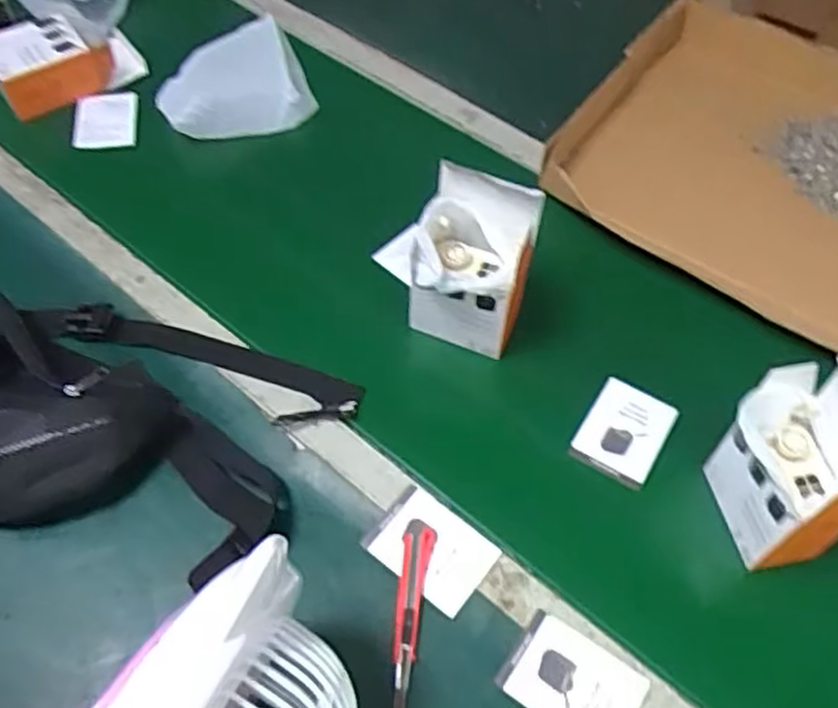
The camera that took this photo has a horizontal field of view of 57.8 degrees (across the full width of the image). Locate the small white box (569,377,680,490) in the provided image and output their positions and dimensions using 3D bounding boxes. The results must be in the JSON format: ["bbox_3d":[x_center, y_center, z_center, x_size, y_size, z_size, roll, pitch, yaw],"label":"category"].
[{"bbox_3d":[0.194,0.073,0.718,0.075,0.012,0.093,29,63,16],"label":"small white box"}]

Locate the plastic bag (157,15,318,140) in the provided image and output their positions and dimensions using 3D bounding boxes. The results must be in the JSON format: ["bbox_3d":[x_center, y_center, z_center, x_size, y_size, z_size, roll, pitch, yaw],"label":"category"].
[{"bbox_3d":[-0.232,-0.347,0.949,0.179,0.075,0.161,-13,59,-8],"label":"plastic bag"}]

